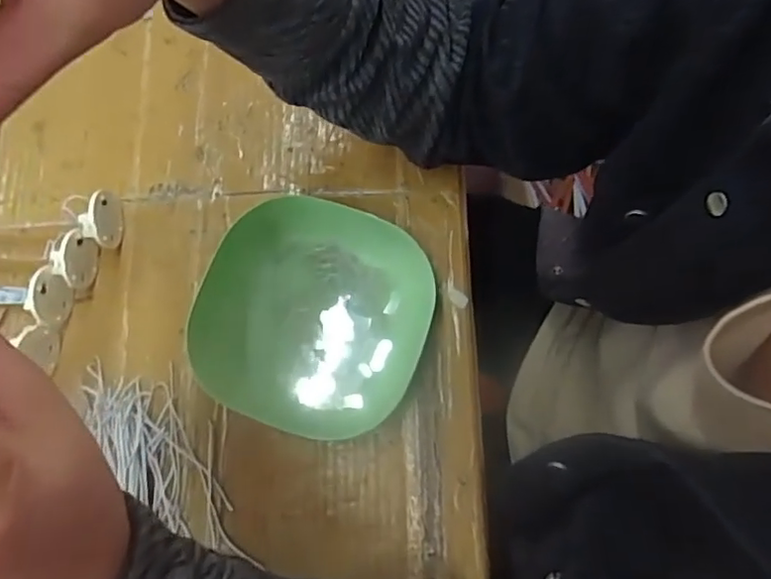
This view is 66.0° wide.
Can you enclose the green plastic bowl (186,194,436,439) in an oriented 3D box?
[{"bbox_3d":[-0.045,0.017,0.379,0.135,0.033,0.141,0,75,1],"label":"green plastic bowl"}]

